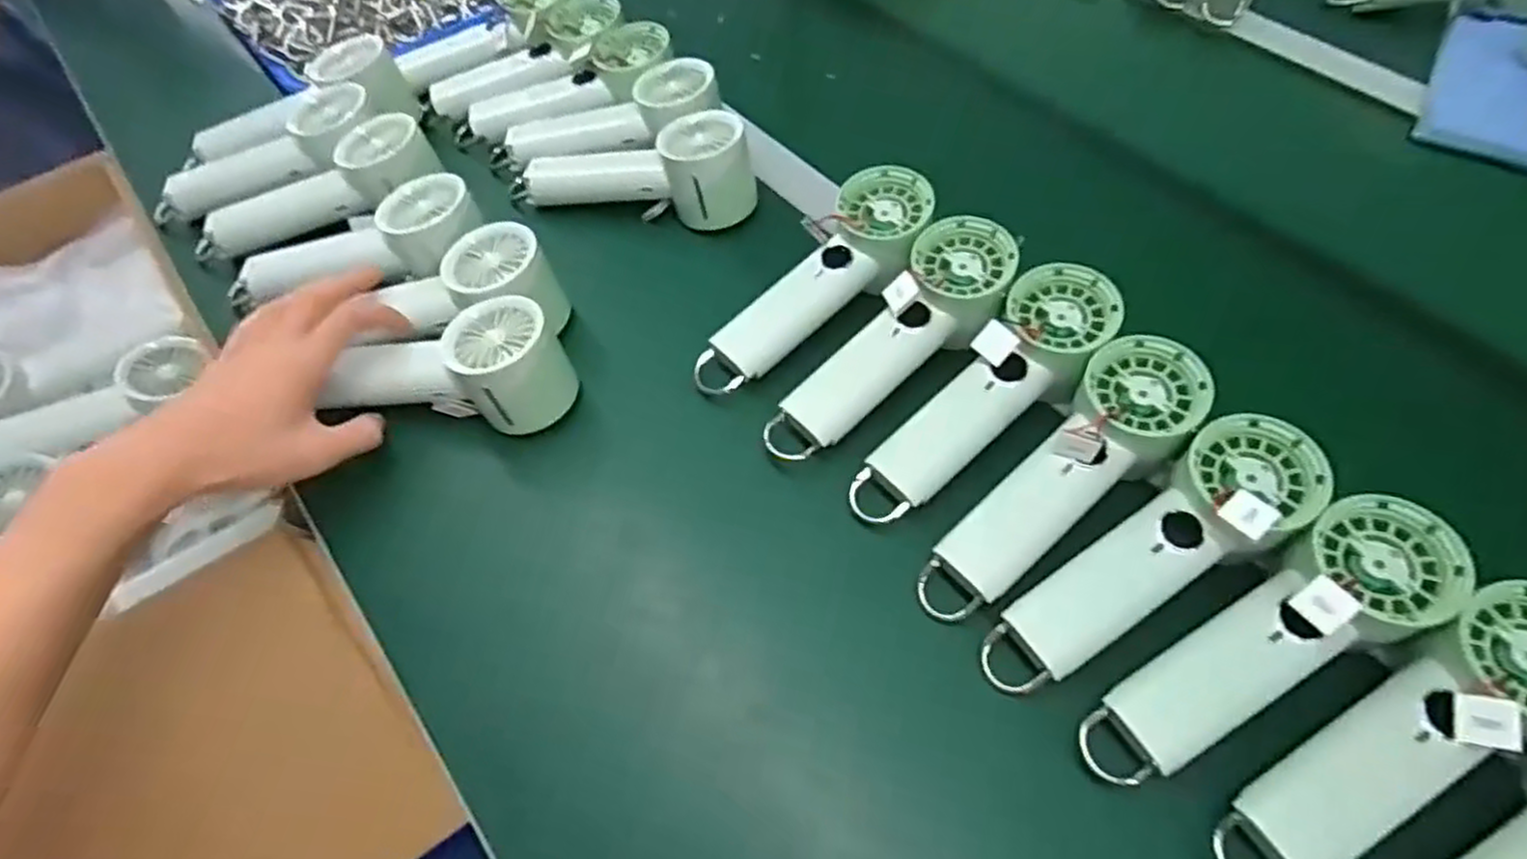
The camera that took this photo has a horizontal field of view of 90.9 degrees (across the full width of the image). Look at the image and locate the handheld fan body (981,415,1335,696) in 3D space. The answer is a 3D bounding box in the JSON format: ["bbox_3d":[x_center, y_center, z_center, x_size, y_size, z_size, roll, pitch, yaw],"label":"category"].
[{"bbox_3d":[0.201,0.068,0.393,0.204,0.042,0.065,-37,62,1],"label":"handheld fan body"}]

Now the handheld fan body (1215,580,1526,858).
[{"bbox_3d":[0.294,0.145,0.343,0.202,0.045,0.064,-35,62,1],"label":"handheld fan body"}]

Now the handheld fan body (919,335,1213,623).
[{"bbox_3d":[0.168,0.032,0.426,0.197,0.058,0.062,-43,65,-5],"label":"handheld fan body"}]

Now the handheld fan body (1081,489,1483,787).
[{"bbox_3d":[0.244,0.106,0.368,0.202,0.045,0.065,-33,61,1],"label":"handheld fan body"}]

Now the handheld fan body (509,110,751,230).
[{"bbox_3d":[-0.101,-0.200,0.570,0.191,0.064,0.052,10,59,9],"label":"handheld fan body"}]

